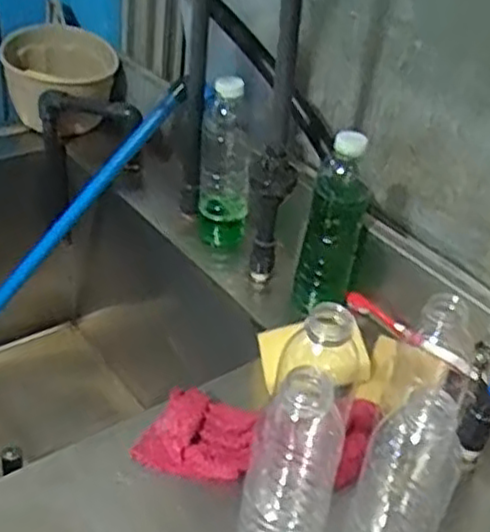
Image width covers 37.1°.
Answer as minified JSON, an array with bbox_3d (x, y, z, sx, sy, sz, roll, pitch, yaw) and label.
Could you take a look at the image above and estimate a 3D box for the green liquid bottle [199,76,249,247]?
[{"bbox_3d":[-0.024,-0.126,0.892,0.061,0.215,0.067,3,36,-7],"label":"green liquid bottle"}]

